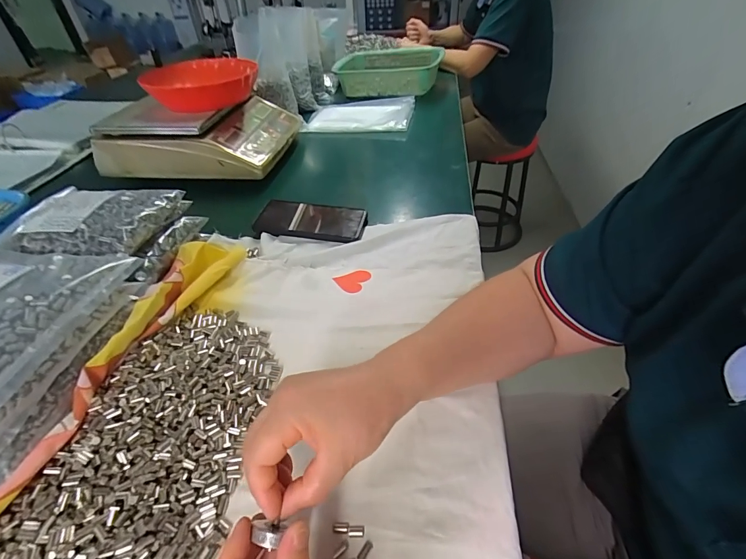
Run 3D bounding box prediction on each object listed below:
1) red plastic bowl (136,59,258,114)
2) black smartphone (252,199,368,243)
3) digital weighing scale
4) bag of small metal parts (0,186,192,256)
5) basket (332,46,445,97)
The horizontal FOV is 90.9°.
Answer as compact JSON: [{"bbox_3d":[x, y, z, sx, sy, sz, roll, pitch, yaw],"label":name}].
[{"bbox_3d":[-0.322,-0.375,0.711,0.187,0.073,0.187,-16,44,-14],"label":"red plastic bowl"},{"bbox_3d":[-0.092,-0.091,0.553,0.159,0.012,0.076,7,50,8],"label":"black smartphone"},{"bbox_3d":[-0.341,-0.308,0.756,0.313,0.108,0.273,4,42,8],"label":"digital weighing scale"},{"bbox_3d":[-0.339,-0.076,0.445,0.162,0.036,0.140,4,42,7],"label":"bag of small metal parts"},{"bbox_3d":[0.043,-0.588,1.052,0.277,0.097,0.224,12,44,16],"label":"basket"}]

